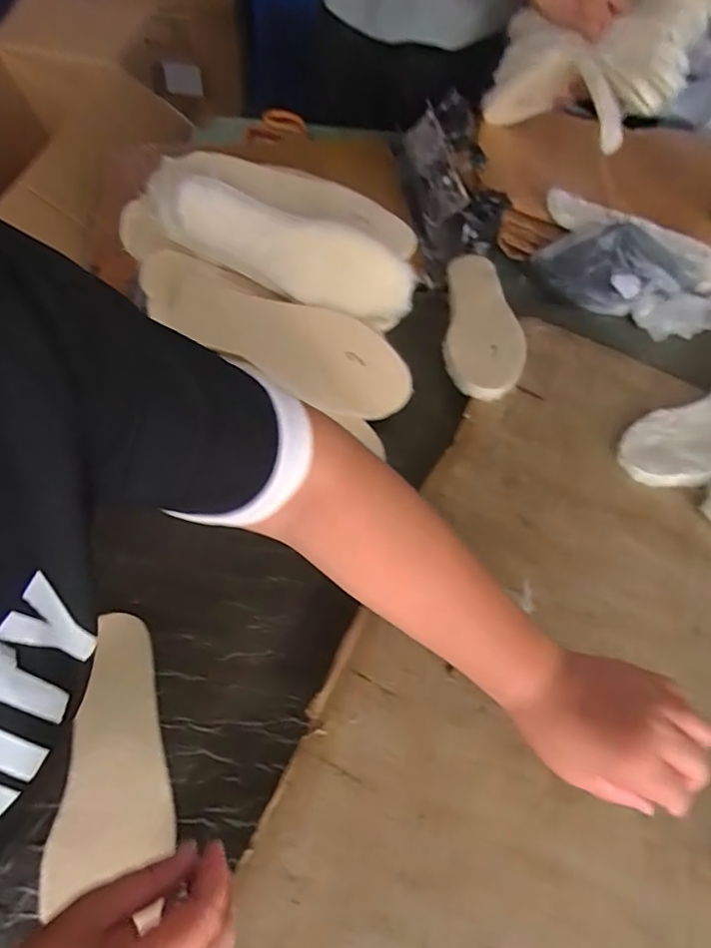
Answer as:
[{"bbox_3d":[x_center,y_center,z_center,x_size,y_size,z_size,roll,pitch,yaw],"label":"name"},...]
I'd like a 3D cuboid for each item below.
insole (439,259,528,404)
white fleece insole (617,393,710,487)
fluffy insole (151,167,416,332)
[{"bbox_3d":[0.171,-0.204,0.741,0.099,0.019,0.266,2,56,10],"label":"insole"},{"bbox_3d":[0.430,-0.054,0.683,0.275,0.016,0.095,-25,58,-26],"label":"white fleece insole"},{"bbox_3d":[-0.089,-0.260,0.635,0.319,0.088,0.037,21,27,0],"label":"fluffy insole"}]

